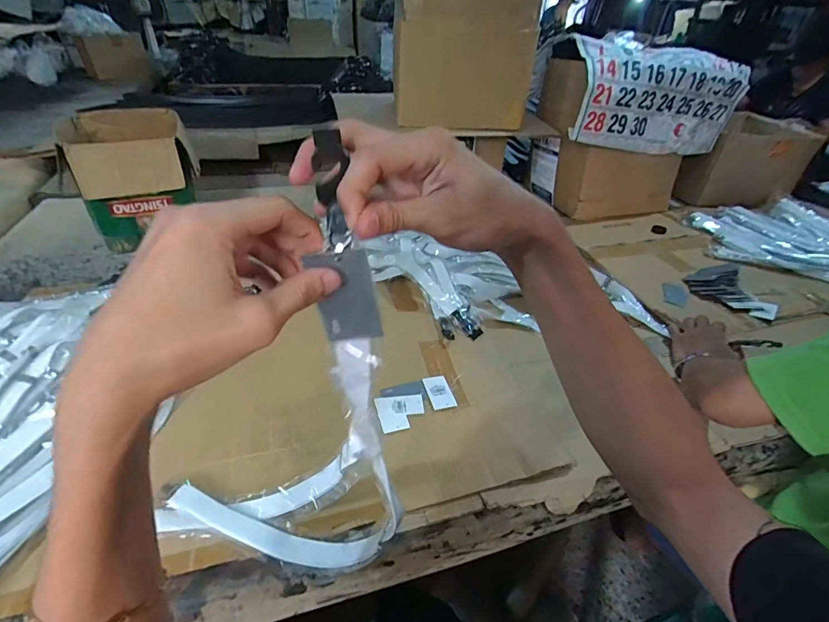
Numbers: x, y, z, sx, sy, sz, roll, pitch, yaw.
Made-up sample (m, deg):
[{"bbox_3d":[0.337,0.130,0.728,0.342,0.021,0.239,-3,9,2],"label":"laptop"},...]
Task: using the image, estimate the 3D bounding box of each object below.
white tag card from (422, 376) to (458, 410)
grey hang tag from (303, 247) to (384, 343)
[{"bbox_3d":[0.041,0.132,0.690,0.039,0.005,0.070,-7,38,-14],"label":"white tag card"},{"bbox_3d":[-0.042,-0.007,0.261,0.037,0.066,0.004,-2,39,7],"label":"grey hang tag"}]

